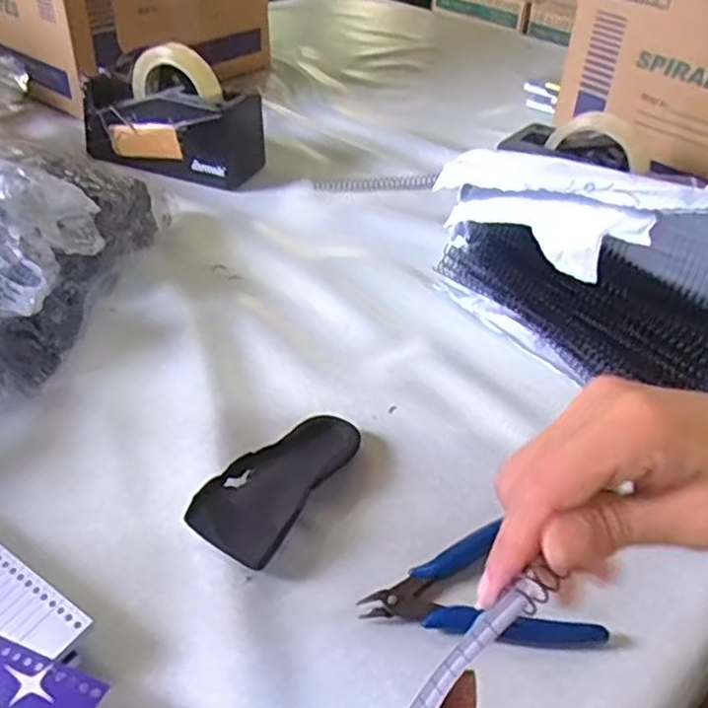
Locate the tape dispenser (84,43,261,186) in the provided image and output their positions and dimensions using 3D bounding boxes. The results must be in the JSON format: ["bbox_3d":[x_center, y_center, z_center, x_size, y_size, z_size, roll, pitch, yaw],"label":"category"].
[{"bbox_3d":[-0.207,-0.269,0.758,0.203,0.128,0.074,17,42,18],"label":"tape dispenser"}]

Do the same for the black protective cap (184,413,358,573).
[{"bbox_3d":[-0.046,0.077,0.425,0.058,0.018,0.118,22,43,23],"label":"black protective cap"}]

